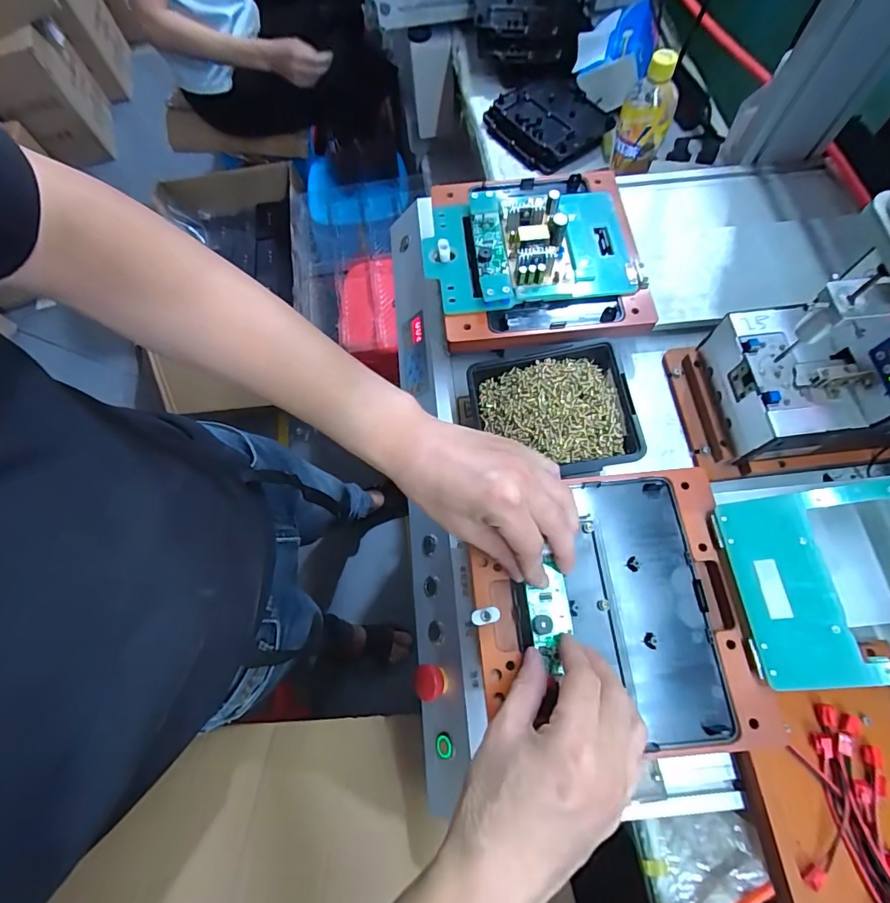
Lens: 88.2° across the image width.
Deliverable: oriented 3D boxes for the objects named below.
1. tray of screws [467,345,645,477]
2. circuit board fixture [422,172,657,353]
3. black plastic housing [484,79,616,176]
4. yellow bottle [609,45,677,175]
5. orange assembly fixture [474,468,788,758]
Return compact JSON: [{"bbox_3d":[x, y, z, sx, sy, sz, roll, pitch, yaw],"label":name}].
[{"bbox_3d":[0.097,-0.036,0.418,0.135,0.027,0.119,-6,69,1],"label":"tray of screws"},{"bbox_3d":[0.086,-0.204,0.454,0.203,0.041,0.194,-5,69,1],"label":"circuit board fixture"},{"bbox_3d":[0.179,-0.576,0.803,0.164,0.037,0.202,-31,71,-9],"label":"black plastic housing"},{"bbox_3d":[0.267,-0.444,0.610,0.066,0.153,0.052,17,71,9],"label":"yellow bottle"},{"bbox_3d":[0.119,0.117,0.346,0.190,0.023,0.194,-6,69,1],"label":"orange assembly fixture"}]

